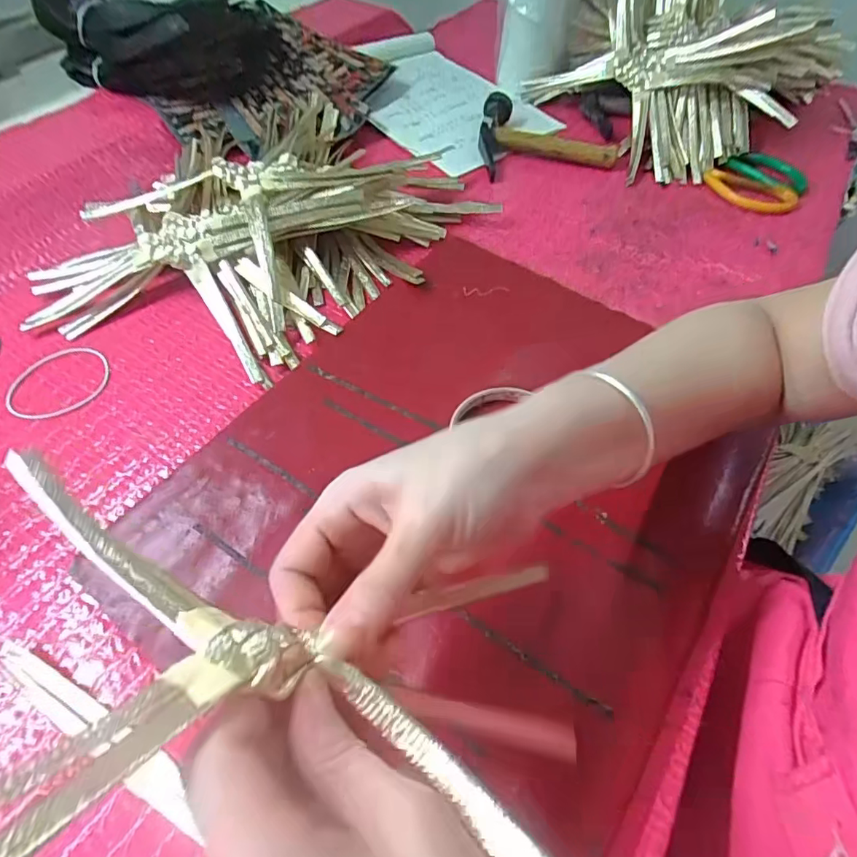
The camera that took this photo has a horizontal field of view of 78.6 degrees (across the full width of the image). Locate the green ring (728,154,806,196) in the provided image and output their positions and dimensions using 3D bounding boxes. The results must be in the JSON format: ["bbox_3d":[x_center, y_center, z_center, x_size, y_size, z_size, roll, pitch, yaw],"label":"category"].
[{"bbox_3d":[0.370,-0.279,0.567,0.079,0.014,0.052,36,61,21],"label":"green ring"}]

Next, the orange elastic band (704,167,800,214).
[{"bbox_3d":[0.339,-0.250,0.552,0.094,0.013,0.045,26,58,15],"label":"orange elastic band"}]

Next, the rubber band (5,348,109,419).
[{"bbox_3d":[-0.278,-0.036,0.392,0.071,0.004,0.063,-24,59,-18],"label":"rubber band"}]

